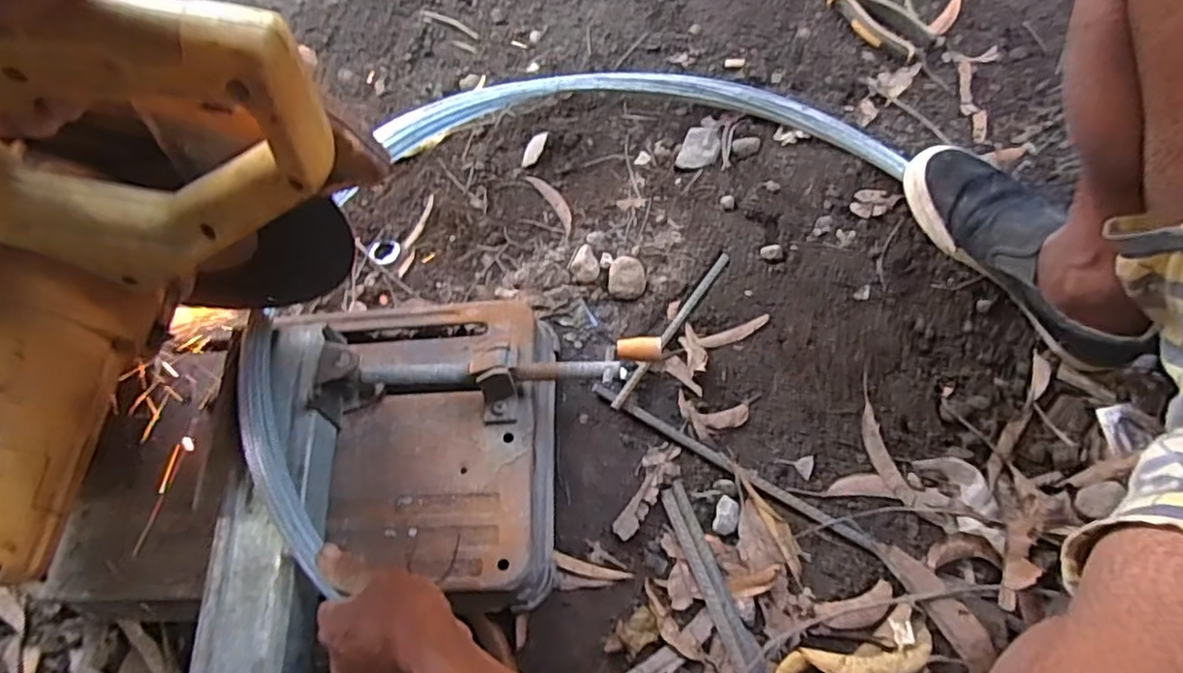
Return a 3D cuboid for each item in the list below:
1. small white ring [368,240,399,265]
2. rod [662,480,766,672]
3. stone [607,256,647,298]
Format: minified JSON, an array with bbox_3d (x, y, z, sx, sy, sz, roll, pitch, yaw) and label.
[{"bbox_3d":[-0.245,-0.101,0.765,0.037,0.004,0.033,12,72,14],"label":"small white ring"},{"bbox_3d":[0.114,0.234,0.577,0.024,0.017,0.214,-23,67,1],"label":"rod"},{"bbox_3d":[0.039,-0.064,0.702,0.040,0.018,0.043,2,69,11],"label":"stone"}]

